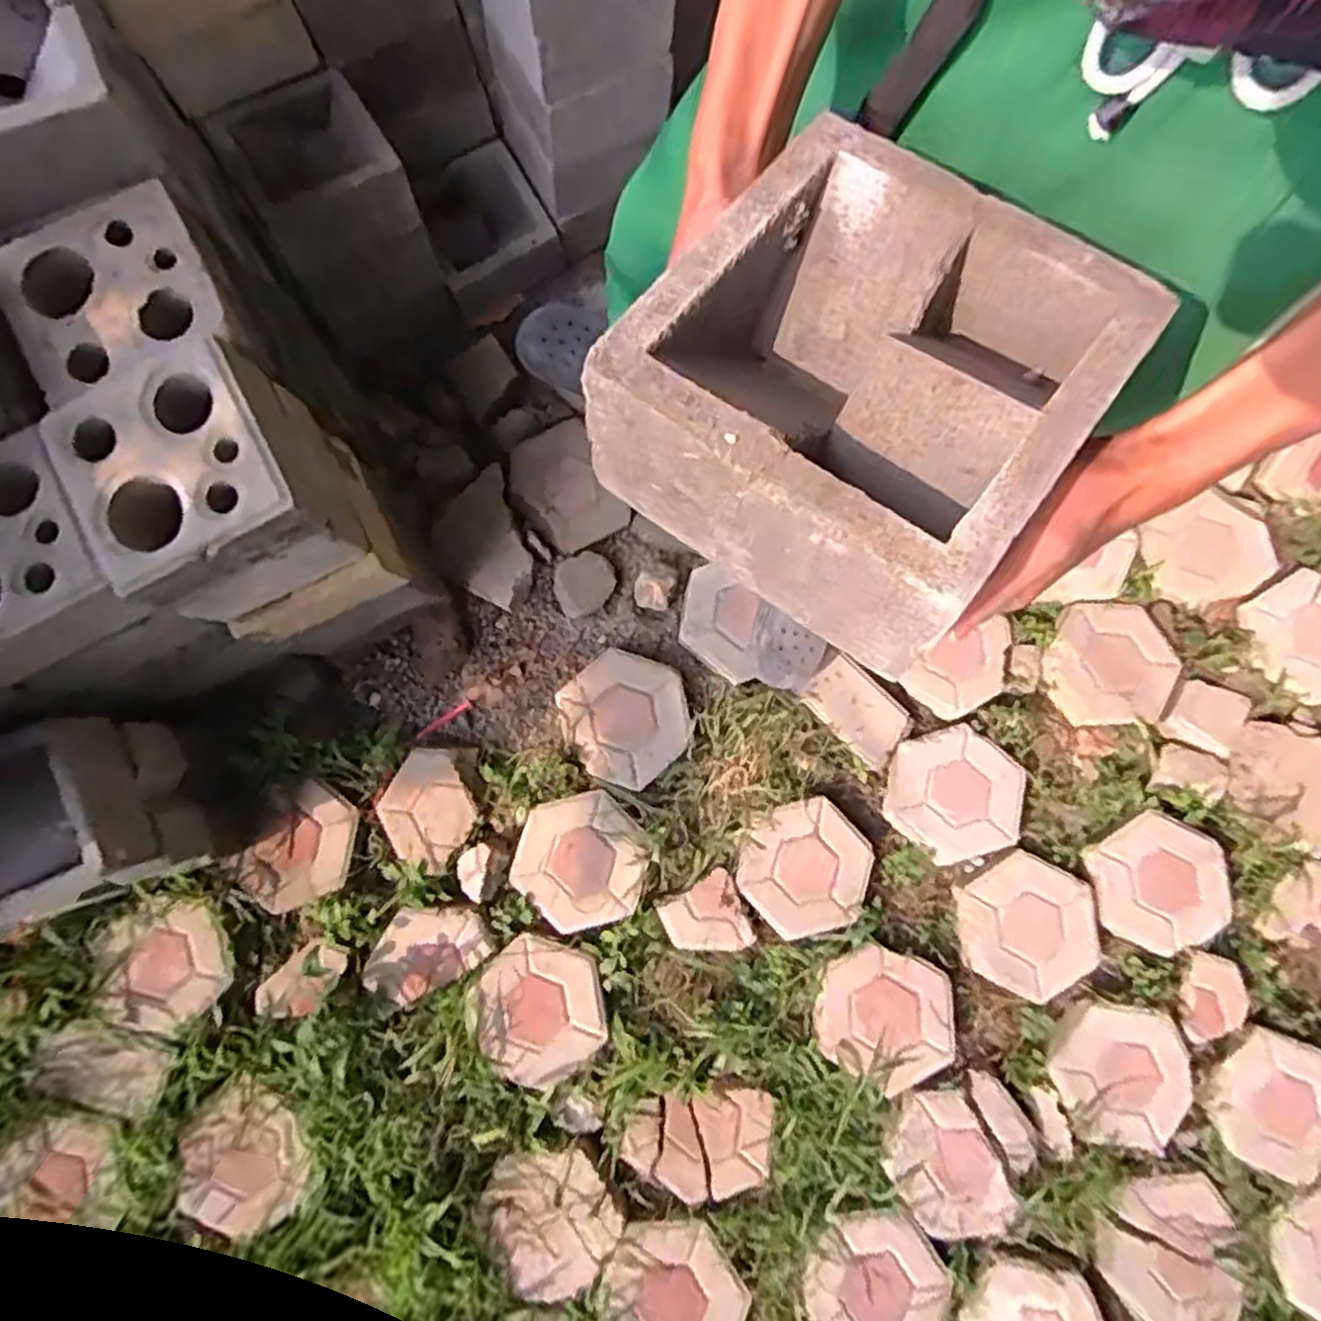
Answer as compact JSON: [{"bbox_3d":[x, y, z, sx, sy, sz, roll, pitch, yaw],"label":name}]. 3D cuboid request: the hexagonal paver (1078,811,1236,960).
[{"bbox_3d":[0.784,0.344,1.176,0.208,0.033,0.187,-30,80,-6],"label":"hexagonal paver"}]

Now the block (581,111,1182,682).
[{"bbox_3d":[0.097,-0.140,0.376,0.195,0.095,0.206,35,80,6],"label":"block"}]

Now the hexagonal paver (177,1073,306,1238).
[{"bbox_3d":[-0.584,0.697,1.053,0.186,0.035,0.176,-42,82,-8],"label":"hexagonal paver"}]

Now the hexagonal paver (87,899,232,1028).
[{"bbox_3d":[-0.736,0.449,1.108,0.169,0.033,0.170,-21,80,-5],"label":"hexagonal paver"}]

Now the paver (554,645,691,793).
[{"bbox_3d":[-0.052,0.085,1.204,0.193,0.043,0.199,-40,82,-8],"label":"paver"}]

